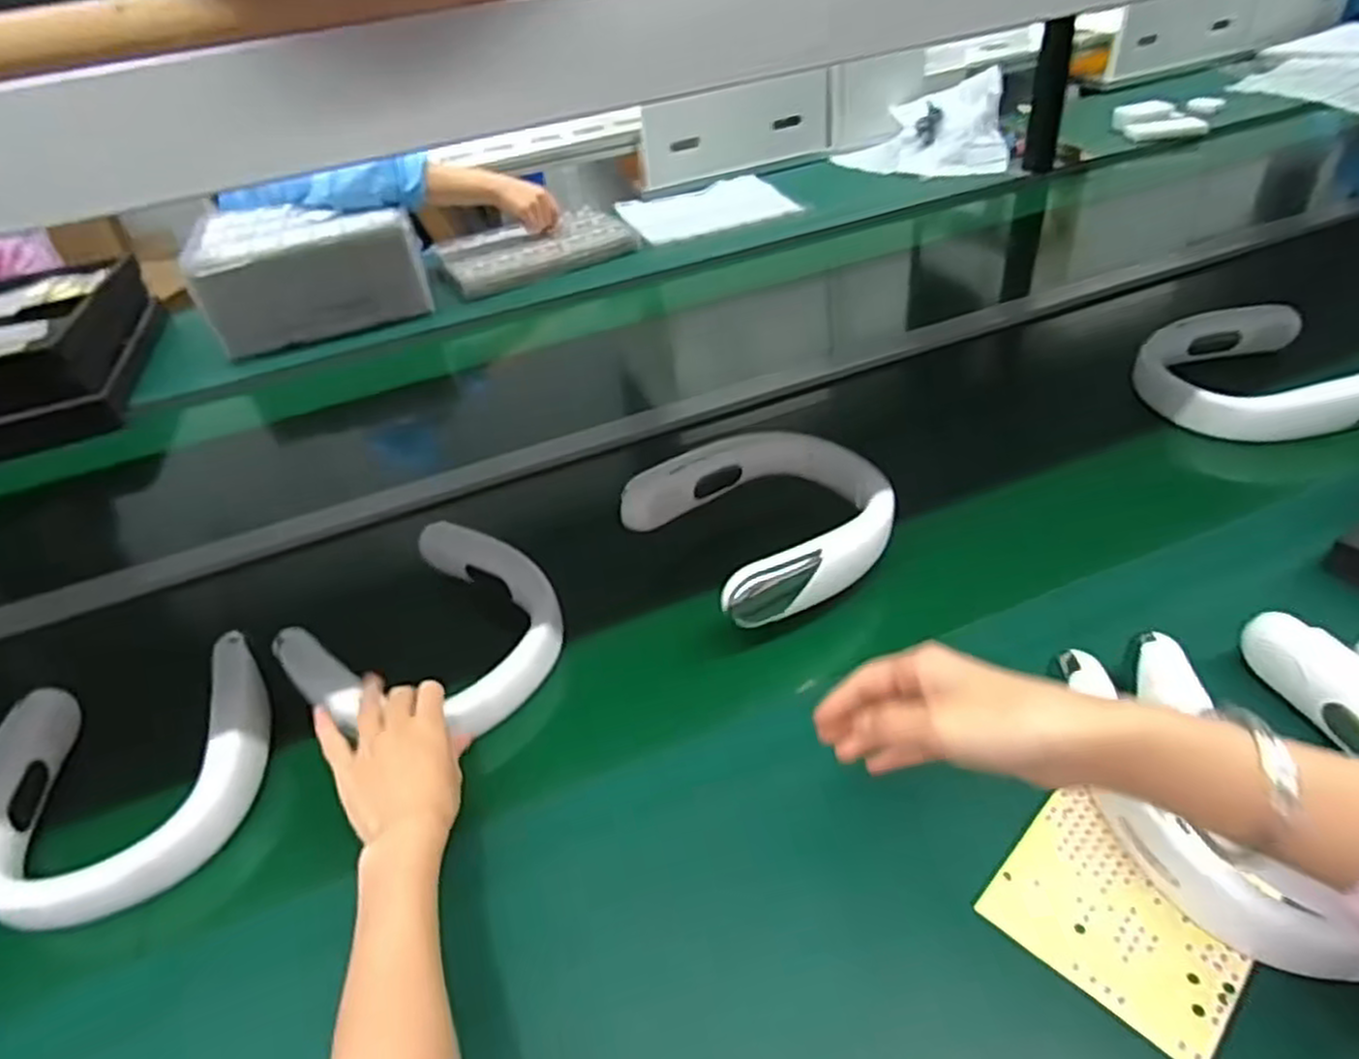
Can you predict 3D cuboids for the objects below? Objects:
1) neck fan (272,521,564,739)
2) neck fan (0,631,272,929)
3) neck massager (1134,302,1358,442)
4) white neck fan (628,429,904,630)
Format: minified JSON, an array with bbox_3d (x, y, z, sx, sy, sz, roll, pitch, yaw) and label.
[{"bbox_3d":[-0.199,0.084,0.620,0.190,0.038,0.192,17,46,26],"label":"neck fan"},{"bbox_3d":[-0.399,0.181,0.537,0.187,0.050,0.218,-14,40,-8],"label":"neck fan"},{"bbox_3d":[0.598,-0.164,0.782,0.191,0.062,0.221,-33,47,-28],"label":"neck massager"},{"bbox_3d":[0.074,-0.011,0.657,0.195,0.059,0.201,-29,45,-24],"label":"white neck fan"}]

